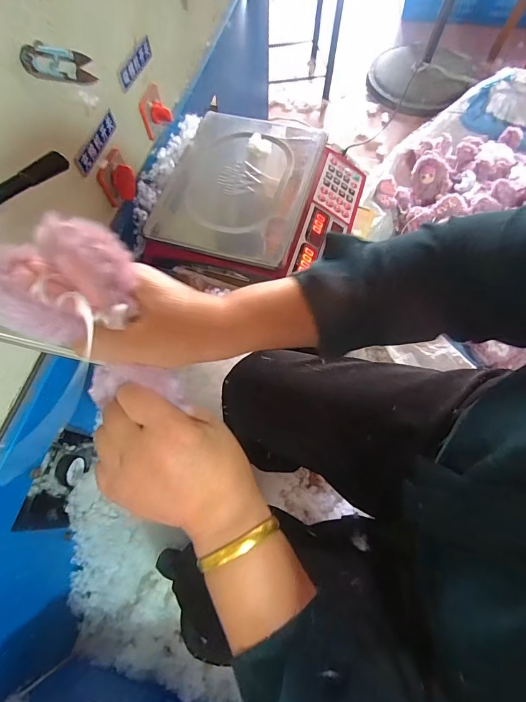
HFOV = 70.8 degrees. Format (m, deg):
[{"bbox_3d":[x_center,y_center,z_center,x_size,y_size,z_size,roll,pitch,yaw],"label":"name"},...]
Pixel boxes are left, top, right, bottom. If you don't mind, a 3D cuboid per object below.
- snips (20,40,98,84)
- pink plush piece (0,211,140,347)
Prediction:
[{"bbox_3d":[-0.219,-0.312,0.403,0.009,0.030,0.110,14,33,7],"label":"snips"},{"bbox_3d":[-0.121,-0.044,0.225,0.077,0.044,0.066,9,67,5],"label":"pink plush piece"}]

